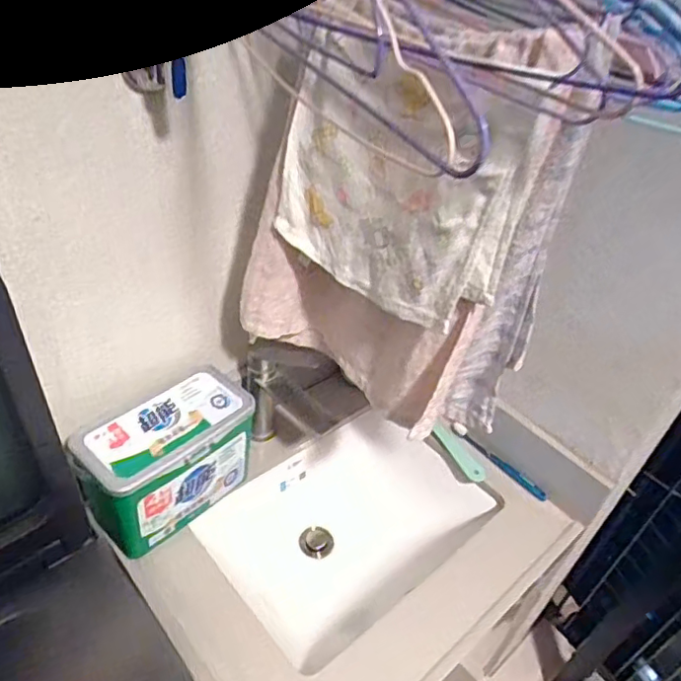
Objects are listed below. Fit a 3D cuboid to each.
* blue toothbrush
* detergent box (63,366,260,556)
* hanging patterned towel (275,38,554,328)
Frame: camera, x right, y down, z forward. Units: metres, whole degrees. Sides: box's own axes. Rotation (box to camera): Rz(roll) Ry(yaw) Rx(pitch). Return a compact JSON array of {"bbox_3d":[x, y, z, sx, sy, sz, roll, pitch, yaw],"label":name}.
[{"bbox_3d":[0.265,0.204,0.979,0.017,0.025,0.189,-28,51,-35],"label":"blue toothbrush"},{"bbox_3d":[-0.232,0.164,0.794,0.123,0.148,0.222,35,46,30],"label":"detergent box"},{"bbox_3d":[0.041,-0.149,0.571,0.265,0.220,0.043,31,45,26],"label":"hanging patterned towel"}]

